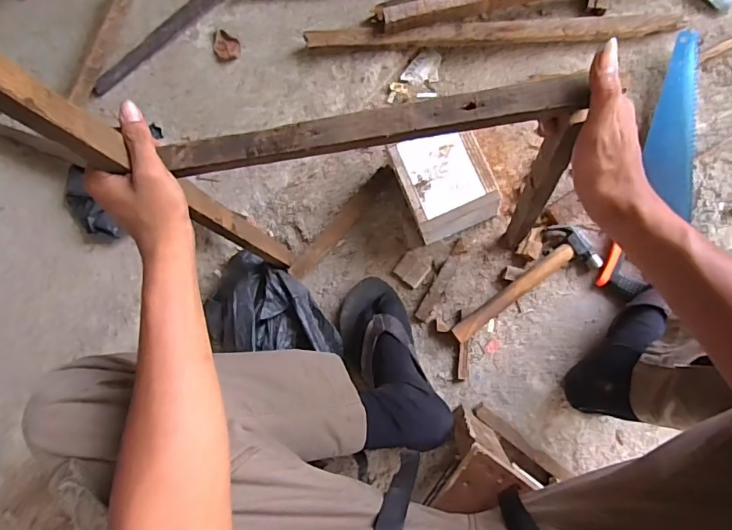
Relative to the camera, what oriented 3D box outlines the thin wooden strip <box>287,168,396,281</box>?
[{"bbox_3d":[-0.041,-0.072,0.788,0.028,0.024,0.231,41,93,9],"label":"thin wooden strip"}]

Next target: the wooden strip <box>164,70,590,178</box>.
[{"bbox_3d":[-0.002,-0.109,0.378,0.327,0.014,0.030,-7,85,8],"label":"wooden strip"}]

